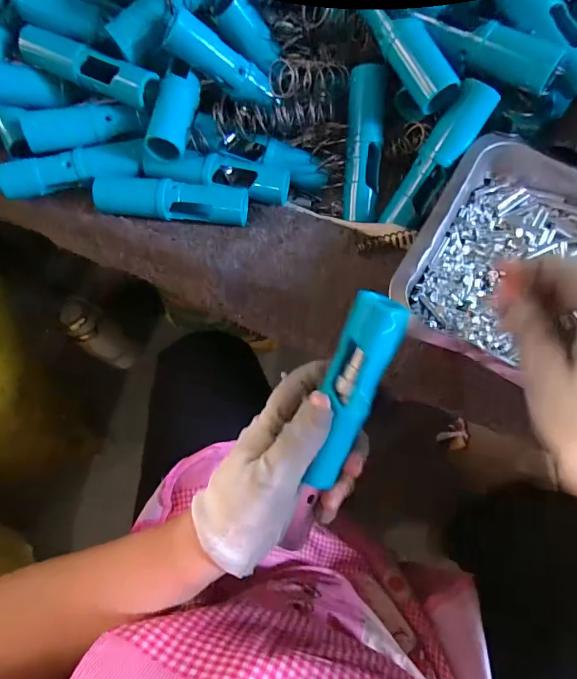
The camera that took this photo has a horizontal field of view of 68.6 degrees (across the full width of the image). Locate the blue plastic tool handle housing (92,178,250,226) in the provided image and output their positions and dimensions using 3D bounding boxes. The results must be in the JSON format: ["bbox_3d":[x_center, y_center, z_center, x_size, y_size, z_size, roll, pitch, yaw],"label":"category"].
[{"bbox_3d":[-0.093,-0.112,0.341,0.118,0.024,0.030,5,70,3],"label":"blue plastic tool handle housing"}]

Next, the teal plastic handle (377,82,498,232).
[{"bbox_3d":[0.115,-0.139,0.328,0.029,0.021,0.111,37,113,14],"label":"teal plastic handle"}]

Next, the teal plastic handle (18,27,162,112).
[{"bbox_3d":[-0.160,-0.217,0.340,0.114,0.032,0.024,24,73,10],"label":"teal plastic handle"}]

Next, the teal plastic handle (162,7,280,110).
[{"bbox_3d":[-0.048,-0.215,0.333,0.092,0.022,0.021,24,69,-25],"label":"teal plastic handle"}]

